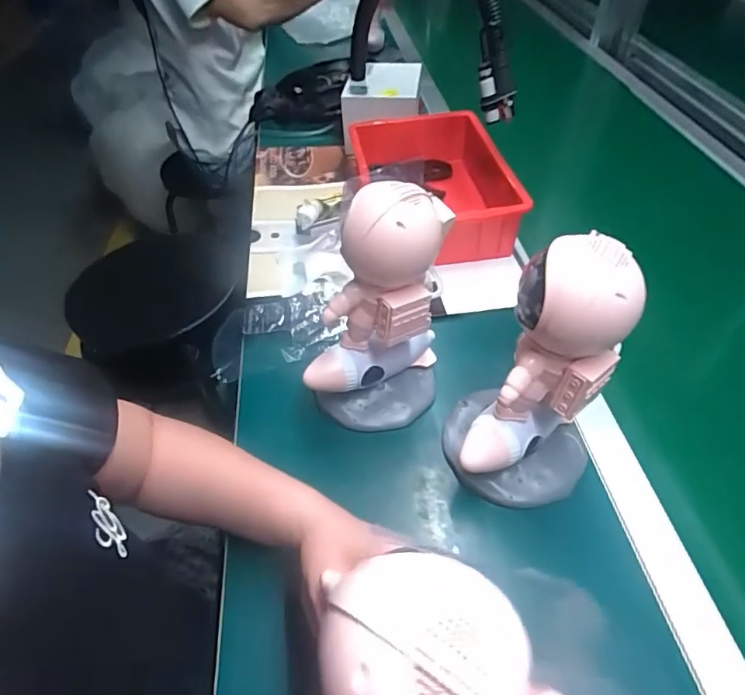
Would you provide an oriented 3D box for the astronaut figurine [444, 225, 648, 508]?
[{"bbox_3d":[0.134,0.020,0.402,0.127,0.225,0.134,22,52,20],"label":"astronaut figurine"}]

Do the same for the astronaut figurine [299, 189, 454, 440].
[{"bbox_3d":[0.001,-0.034,0.451,0.114,0.223,0.099,13,50,13],"label":"astronaut figurine"}]

